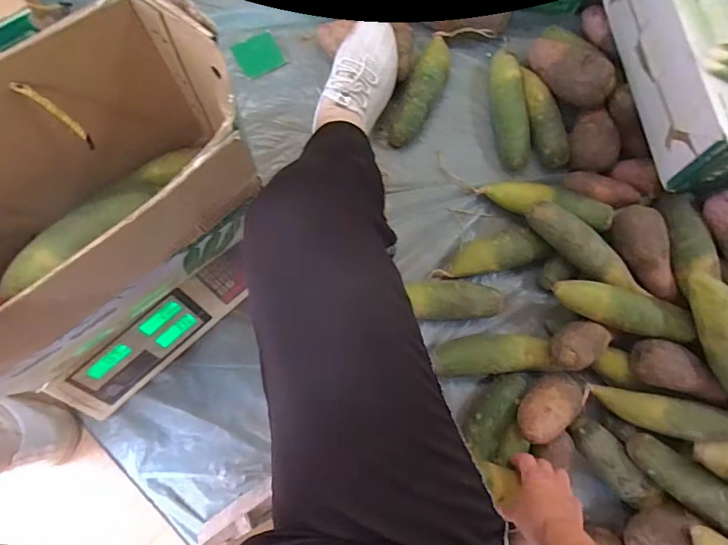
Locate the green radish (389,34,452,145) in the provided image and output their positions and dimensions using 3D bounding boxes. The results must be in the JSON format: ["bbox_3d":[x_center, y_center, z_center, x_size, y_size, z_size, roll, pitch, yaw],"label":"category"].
[{"bbox_3d":[0.095,-0.294,0.714,0.055,0.044,0.194,23,82,-2],"label":"green radish"}]

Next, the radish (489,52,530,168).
[{"bbox_3d":[0.236,-0.269,0.723,0.051,0.055,0.204,-6,84,-6],"label":"radish"}]

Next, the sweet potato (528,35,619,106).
[{"bbox_3d":[0.323,-0.328,0.691,0.073,0.062,0.152,-41,70,-8],"label":"sweet potato"}]

